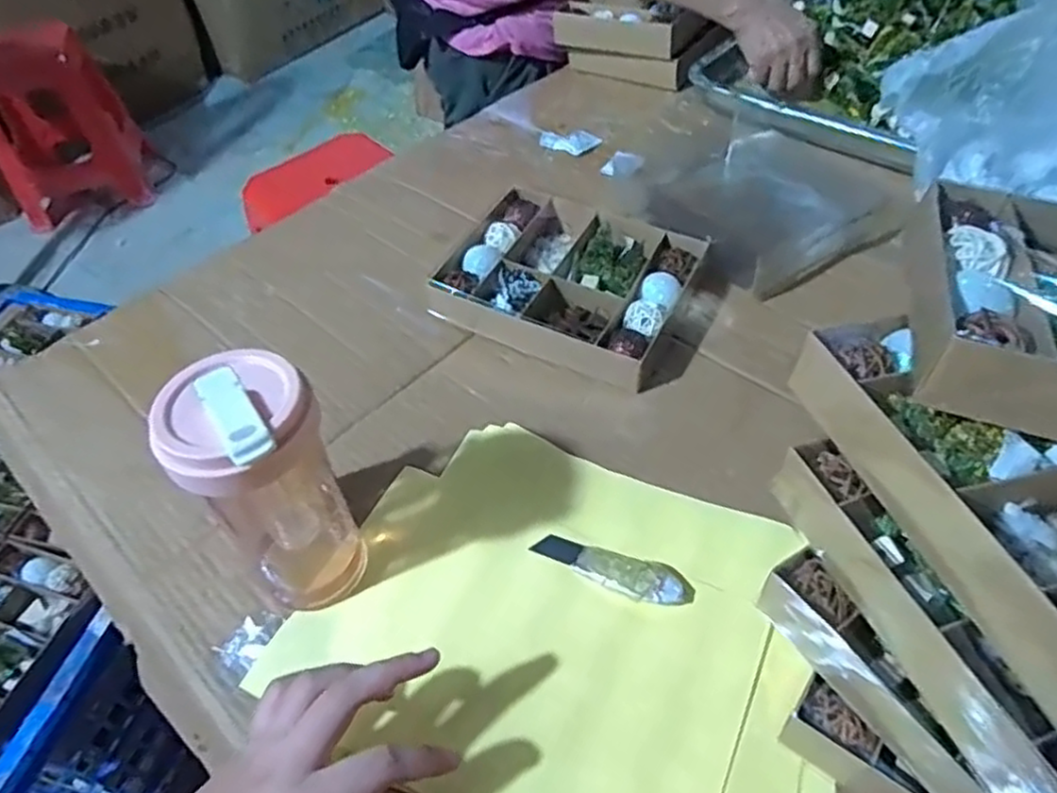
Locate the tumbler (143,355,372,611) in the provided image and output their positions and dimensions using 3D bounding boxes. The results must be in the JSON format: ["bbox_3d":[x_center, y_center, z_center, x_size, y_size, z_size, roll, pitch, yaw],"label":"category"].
[{"bbox_3d":[-0.155,0.058,0.433,0.082,0.176,0.091,-30,52,-20],"label":"tumbler"}]

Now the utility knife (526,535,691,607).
[{"bbox_3d":[0.055,0.116,0.470,0.108,0.007,0.028,12,51,16],"label":"utility knife"}]

